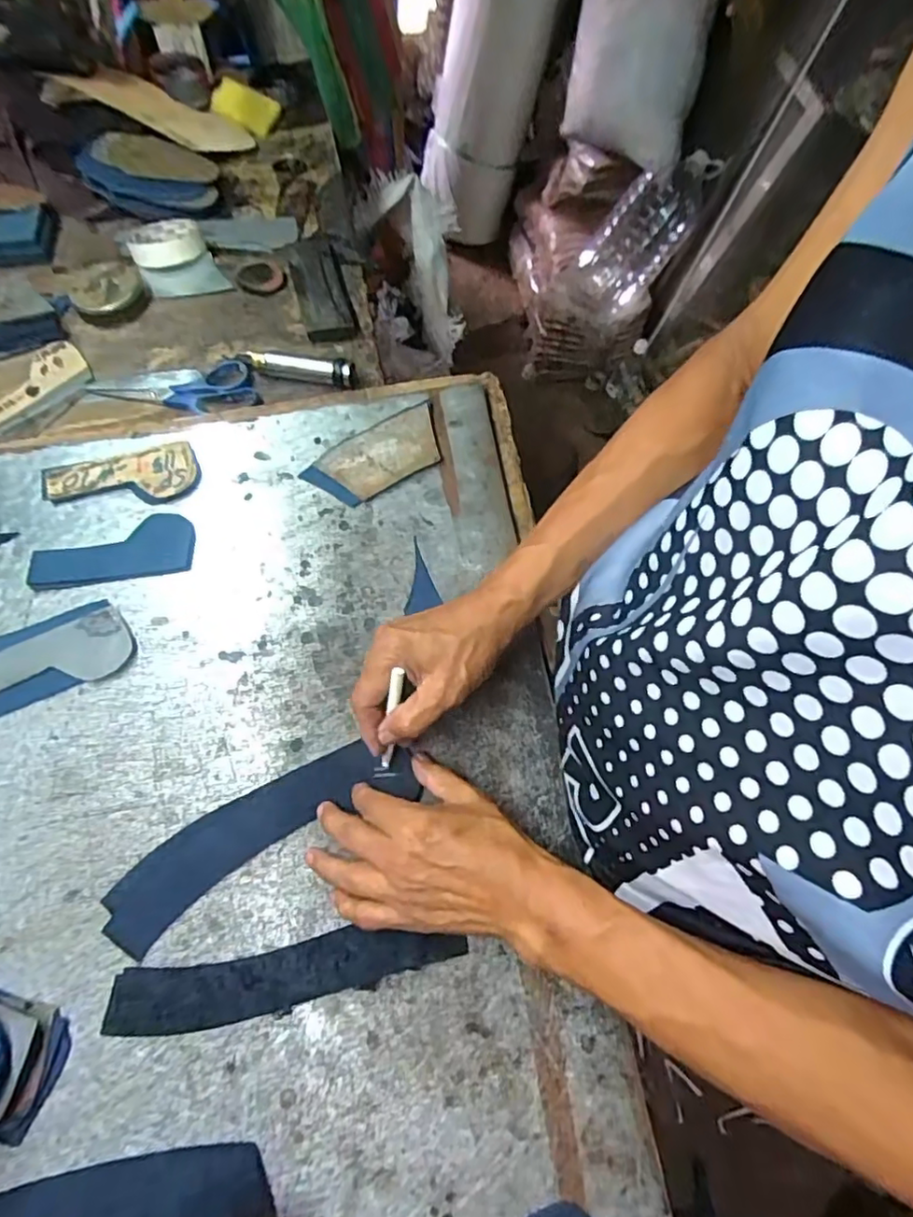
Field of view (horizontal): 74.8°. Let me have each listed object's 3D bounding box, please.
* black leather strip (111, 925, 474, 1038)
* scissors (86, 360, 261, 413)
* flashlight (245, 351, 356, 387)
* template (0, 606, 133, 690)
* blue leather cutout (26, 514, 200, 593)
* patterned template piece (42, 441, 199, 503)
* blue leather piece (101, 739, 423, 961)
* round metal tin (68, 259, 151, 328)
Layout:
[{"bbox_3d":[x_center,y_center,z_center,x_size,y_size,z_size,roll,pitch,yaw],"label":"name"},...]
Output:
[{"bbox_3d":[-0.109,0.236,0.384,0.221,0.011,0.038,-9,65,-3],"label":"black leather strip"},{"bbox_3d":[-0.288,-0.218,0.609,0.165,0.007,0.065,-8,67,-11],"label":"scissors"},{"bbox_3d":[-0.161,-0.247,0.613,0.108,0.025,0.021,8,65,3],"label":"flashlight"},{"bbox_3d":[-0.321,0.043,0.470,0.122,0.010,0.053,-26,68,-12],"label":"template"},{"bbox_3d":[-0.292,-0.051,0.510,0.127,0.005,0.058,-8,69,-7],"label":"blue leather cutout"},{"bbox_3d":[-0.304,-0.115,0.541,0.136,0.011,0.056,-12,66,-6],"label":"patterned template piece"},{"bbox_3d":[-0.135,0.156,0.421,0.216,0.008,0.059,-27,64,-12],"label":"blue leather piece"},{"bbox_3d":[-0.382,-0.348,0.661,0.078,0.022,0.080,0,65,0],"label":"round metal tin"}]

